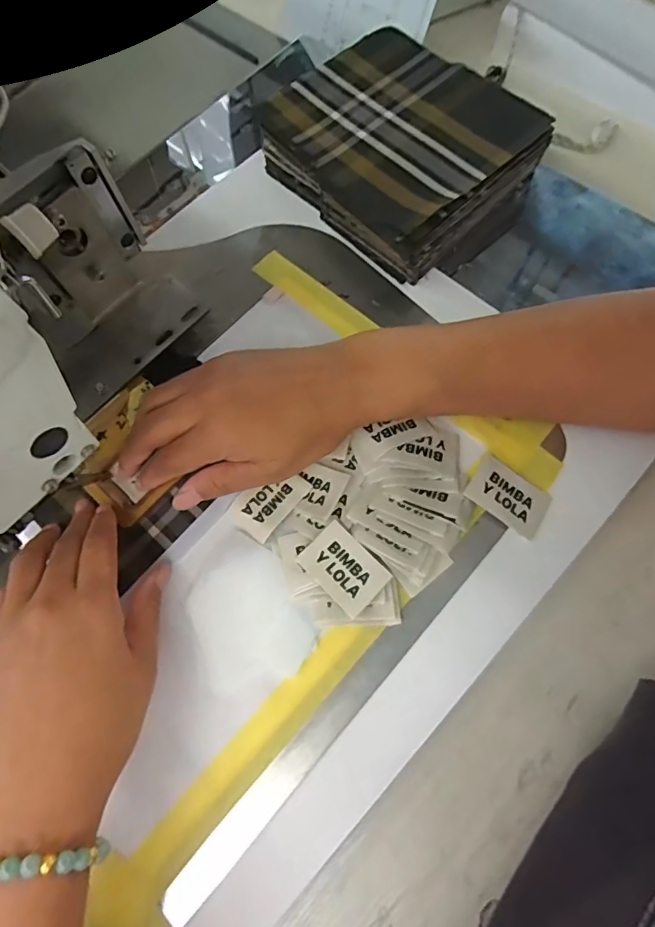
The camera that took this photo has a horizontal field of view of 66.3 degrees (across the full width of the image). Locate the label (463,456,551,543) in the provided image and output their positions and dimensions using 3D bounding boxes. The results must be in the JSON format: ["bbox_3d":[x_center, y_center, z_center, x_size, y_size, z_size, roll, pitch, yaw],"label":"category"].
[{"bbox_3d":[0.113,0.019,0.312,0.049,0.004,0.035,37,67,2],"label":"label"}]

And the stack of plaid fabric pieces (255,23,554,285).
[{"bbox_3d":[0.057,-0.247,0.391,0.160,0.049,0.178,-42,72,-11],"label":"stack of plaid fabric pieces"}]

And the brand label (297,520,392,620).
[{"bbox_3d":[0.010,0.062,0.296,0.034,0.004,0.048,-42,72,-16],"label":"brand label"}]

